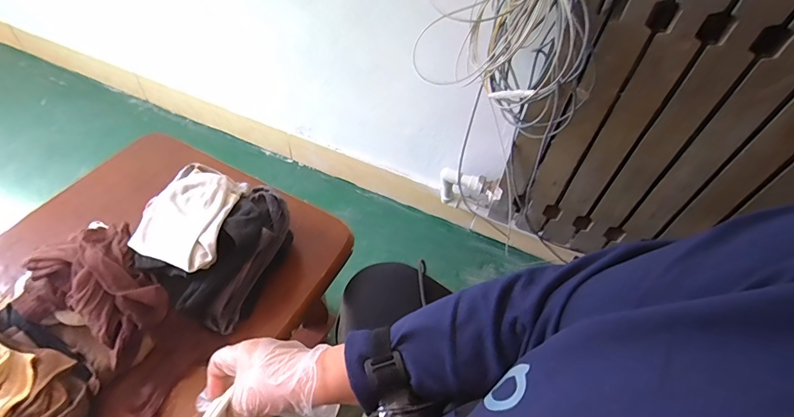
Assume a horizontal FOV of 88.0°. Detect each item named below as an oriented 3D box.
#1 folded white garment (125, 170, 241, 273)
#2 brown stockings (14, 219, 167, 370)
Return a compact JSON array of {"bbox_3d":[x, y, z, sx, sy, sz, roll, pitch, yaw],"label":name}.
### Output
[{"bbox_3d":[-0.272,0.006,0.541,0.119,0.027,0.152,10,52,4],"label":"folded white garment"},{"bbox_3d":[-0.372,0.101,0.507,0.169,0.079,0.134,35,58,21],"label":"brown stockings"}]

